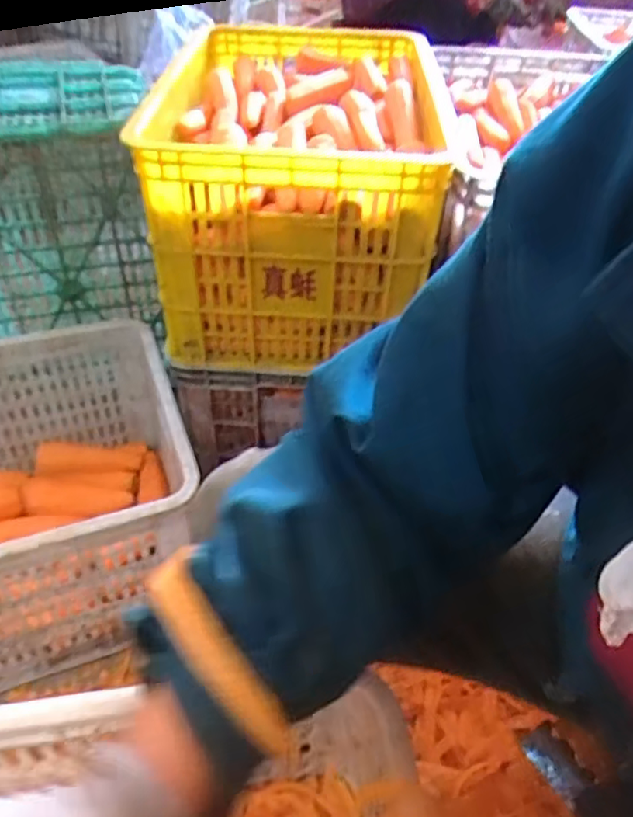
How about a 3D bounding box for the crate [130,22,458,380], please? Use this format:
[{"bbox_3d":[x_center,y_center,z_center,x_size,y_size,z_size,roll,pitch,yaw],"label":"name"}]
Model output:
[{"bbox_3d":[-0.020,-0.302,0.828,0.349,0.276,0.434,6,45,1],"label":"crate"}]

